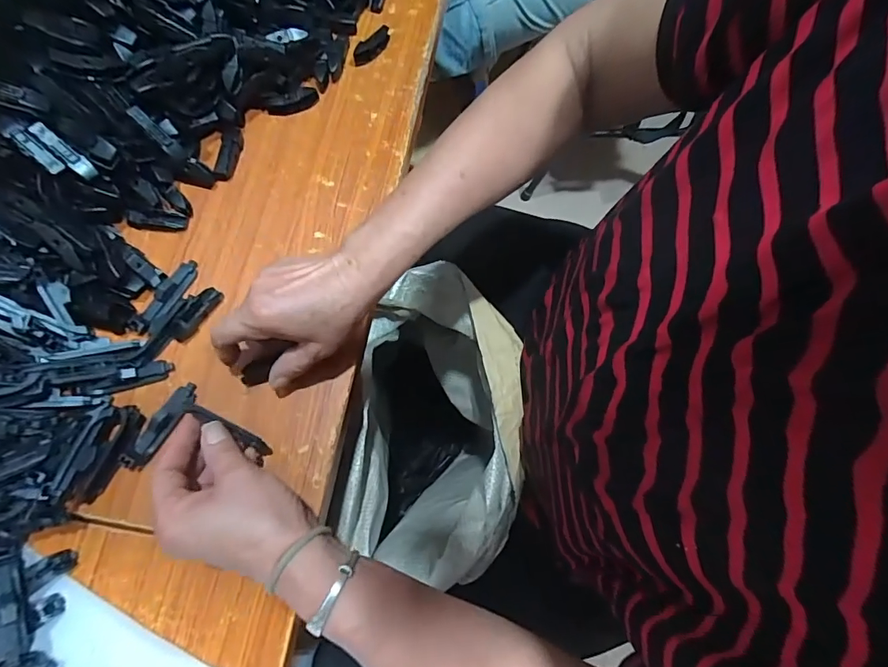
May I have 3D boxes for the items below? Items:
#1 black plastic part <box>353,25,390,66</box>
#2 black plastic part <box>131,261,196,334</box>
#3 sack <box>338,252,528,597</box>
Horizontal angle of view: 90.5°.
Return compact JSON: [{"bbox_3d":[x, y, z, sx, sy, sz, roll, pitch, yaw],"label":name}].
[{"bbox_3d":[-0.075,-0.309,0.469,0.015,0.016,0.053,33,77,7],"label":"black plastic part"},{"bbox_3d":[-0.247,-0.033,0.391,0.020,0.009,0.076,24,76,5],"label":"black plastic part"},{"bbox_3d":[-0.017,0.138,0.669,0.182,0.450,0.319,2,75,-1],"label":"sack"}]

